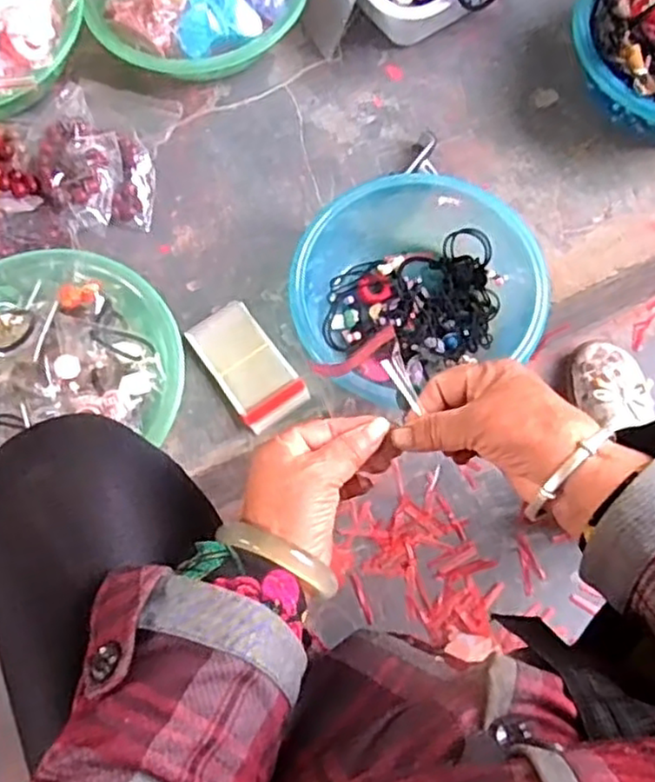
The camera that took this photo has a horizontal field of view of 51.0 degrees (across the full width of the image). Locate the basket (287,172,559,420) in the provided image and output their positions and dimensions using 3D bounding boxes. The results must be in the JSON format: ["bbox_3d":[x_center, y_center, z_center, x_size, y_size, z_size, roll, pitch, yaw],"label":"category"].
[{"bbox_3d":[0.087,-0.113,0.653,0.217,0.080,0.200,9,73,4],"label":"basket"}]

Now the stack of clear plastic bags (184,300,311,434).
[{"bbox_3d":[-0.078,-0.026,0.664,0.066,0.012,0.124,-35,76,-9],"label":"stack of clear plastic bags"}]

